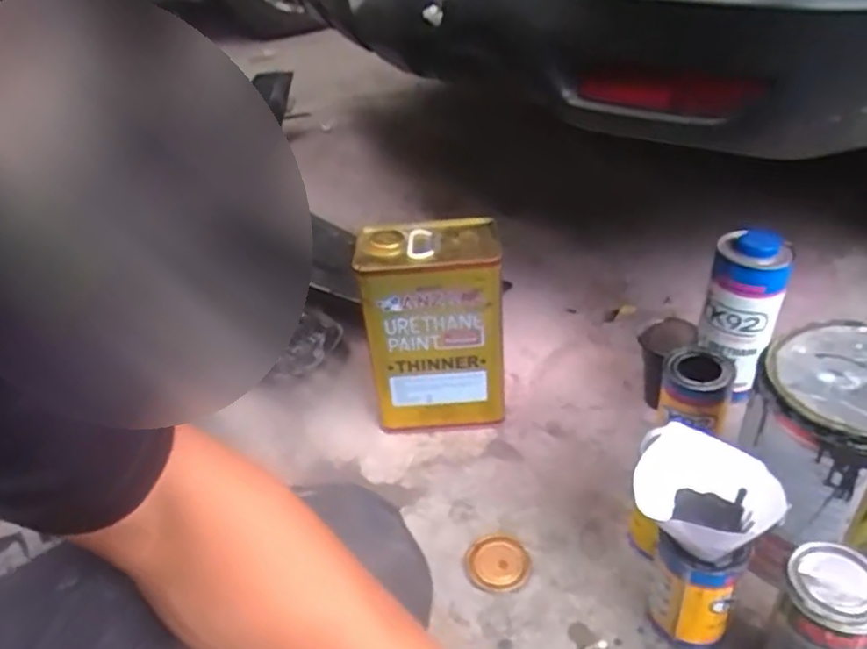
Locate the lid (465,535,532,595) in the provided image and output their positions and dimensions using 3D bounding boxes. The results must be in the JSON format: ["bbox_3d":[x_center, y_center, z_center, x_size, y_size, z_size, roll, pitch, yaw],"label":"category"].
[{"bbox_3d":[0.066,0.250,0.712,0.067,0.008,0.064,-5,36,4],"label":"lid"}]

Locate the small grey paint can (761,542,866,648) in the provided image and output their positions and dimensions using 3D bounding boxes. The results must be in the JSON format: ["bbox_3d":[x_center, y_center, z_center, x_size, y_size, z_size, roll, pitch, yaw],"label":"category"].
[{"bbox_3d":[0.317,0.253,0.558,0.069,0.143,0.070,-5,36,4],"label":"small grey paint can"}]

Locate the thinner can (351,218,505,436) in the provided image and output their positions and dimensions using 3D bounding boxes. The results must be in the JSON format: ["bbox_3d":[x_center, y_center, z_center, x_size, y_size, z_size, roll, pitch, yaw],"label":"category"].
[{"bbox_3d":[0.005,0.007,0.859,0.166,0.252,0.114,-2,36,8],"label":"thinner can"}]

